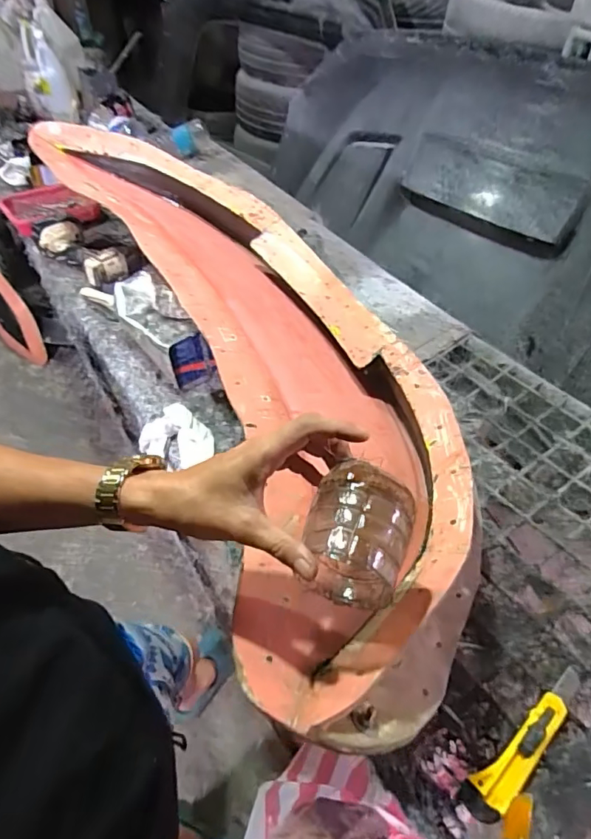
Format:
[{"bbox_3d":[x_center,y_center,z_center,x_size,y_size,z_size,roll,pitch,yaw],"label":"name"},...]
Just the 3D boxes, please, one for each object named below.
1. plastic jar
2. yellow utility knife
[{"bbox_3d":[0.046,0.086,0.366,0.069,0.076,0.076,14,52,12],"label":"plastic jar"},{"bbox_3d":[0.241,0.327,0.506,0.183,0.020,0.036,-31,56,-22],"label":"yellow utility knife"}]

